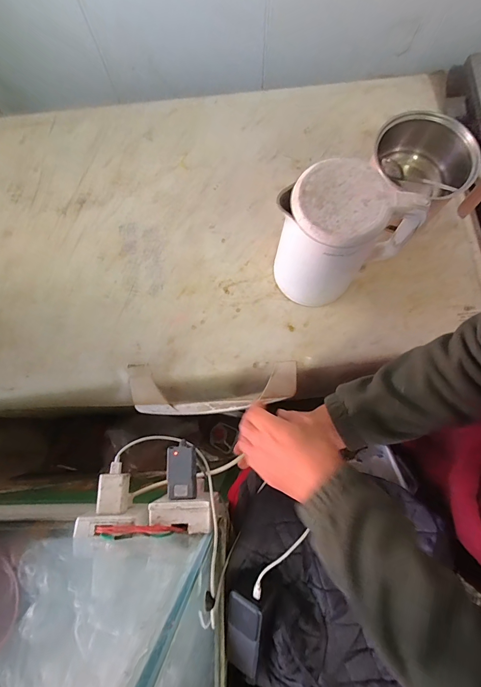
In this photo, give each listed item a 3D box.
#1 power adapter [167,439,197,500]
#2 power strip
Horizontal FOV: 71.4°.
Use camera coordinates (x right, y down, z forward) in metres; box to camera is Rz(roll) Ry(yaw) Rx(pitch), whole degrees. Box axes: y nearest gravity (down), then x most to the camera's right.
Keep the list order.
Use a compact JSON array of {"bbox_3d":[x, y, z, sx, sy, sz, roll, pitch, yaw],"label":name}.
[{"bbox_3d":[-0.085,0.183,0.488,0.040,0.019,0.076,-4,77,1],"label":"power adapter"},{"bbox_3d":[-0.132,0.241,0.461,0.183,0.032,0.040,-4,77,1],"label":"power strip"}]

